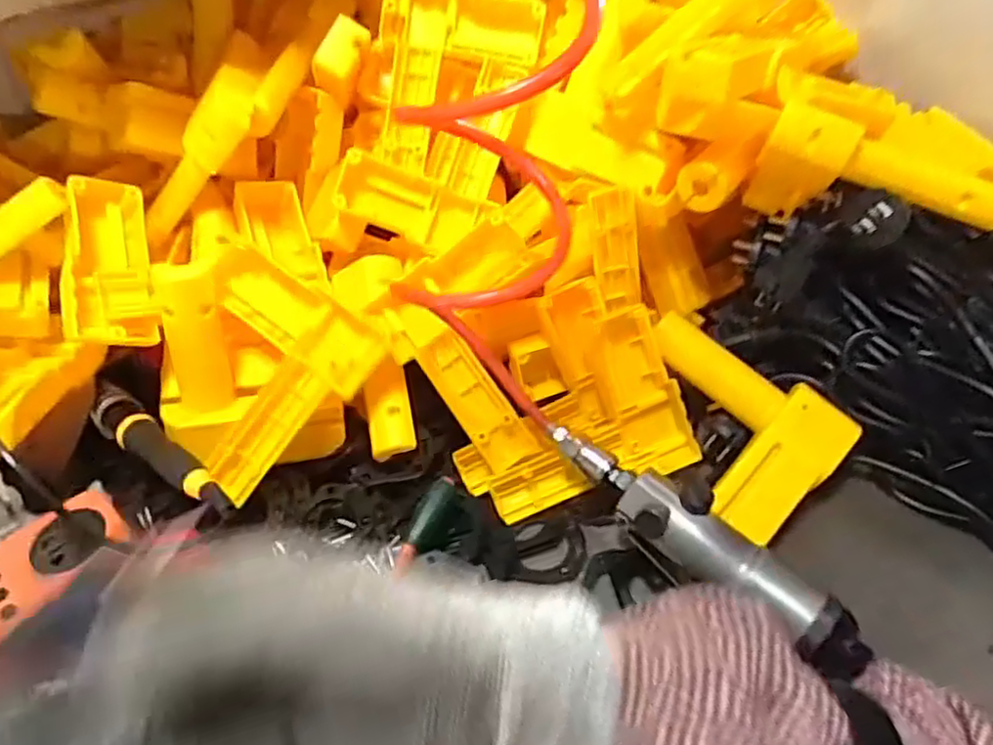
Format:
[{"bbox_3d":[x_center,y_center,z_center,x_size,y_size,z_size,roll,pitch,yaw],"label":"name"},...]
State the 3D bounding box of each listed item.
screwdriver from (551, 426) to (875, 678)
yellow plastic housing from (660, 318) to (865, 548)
[{"bbox_3d":[0.117,0.102,0.411,0.207,0.049,0.038,31,56,30],"label":"screwdriver"},{"bbox_3d":[0.152,0.034,0.459,0.136,0.025,0.095,38,79,29],"label":"yellow plastic housing"}]

